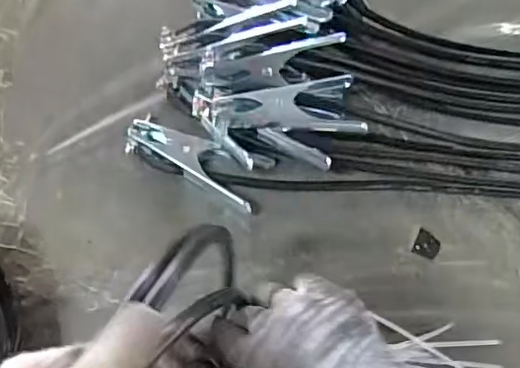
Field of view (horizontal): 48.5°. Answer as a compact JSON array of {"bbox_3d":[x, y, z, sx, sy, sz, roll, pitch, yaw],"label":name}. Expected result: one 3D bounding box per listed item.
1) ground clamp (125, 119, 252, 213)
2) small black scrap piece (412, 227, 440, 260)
[{"bbox_3d":[-0.059,-0.026,0.539,0.132,0.023,0.053,26,72,6],"label":"ground clamp"},{"bbox_3d":[0.154,0.055,0.529,0.023,0.004,0.024,24,72,6],"label":"small black scrap piece"}]

